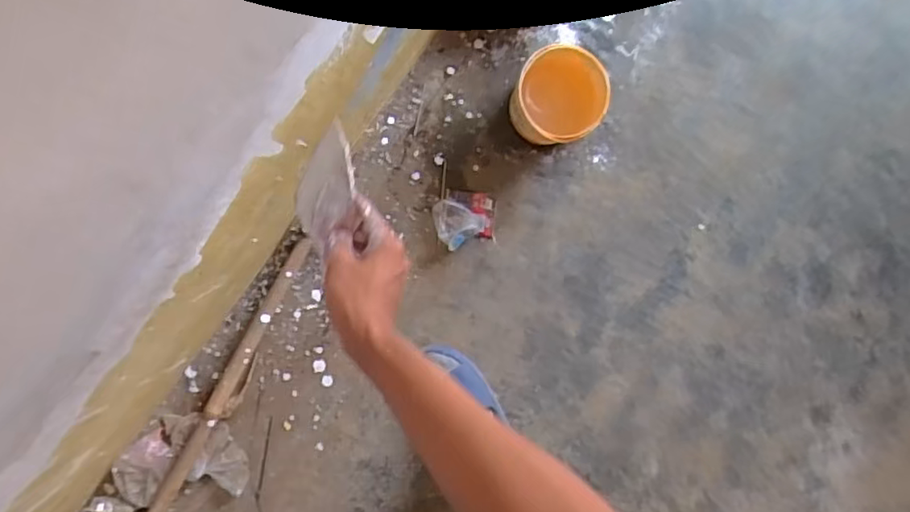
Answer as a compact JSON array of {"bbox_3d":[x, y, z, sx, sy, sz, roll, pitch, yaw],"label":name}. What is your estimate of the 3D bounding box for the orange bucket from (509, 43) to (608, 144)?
[{"bbox_3d":[0.187,-0.290,1.154,0.149,0.157,0.161,0,93,-5],"label":"orange bucket"}]

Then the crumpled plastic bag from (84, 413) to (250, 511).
[{"bbox_3d":[-0.567,0.413,1.213,0.304,0.039,0.185,-13,93,-3],"label":"crumpled plastic bag"}]

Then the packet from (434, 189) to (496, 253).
[{"bbox_3d":[0.018,-0.071,1.226,0.116,0.032,0.110,-1,93,-4],"label":"packet"}]

